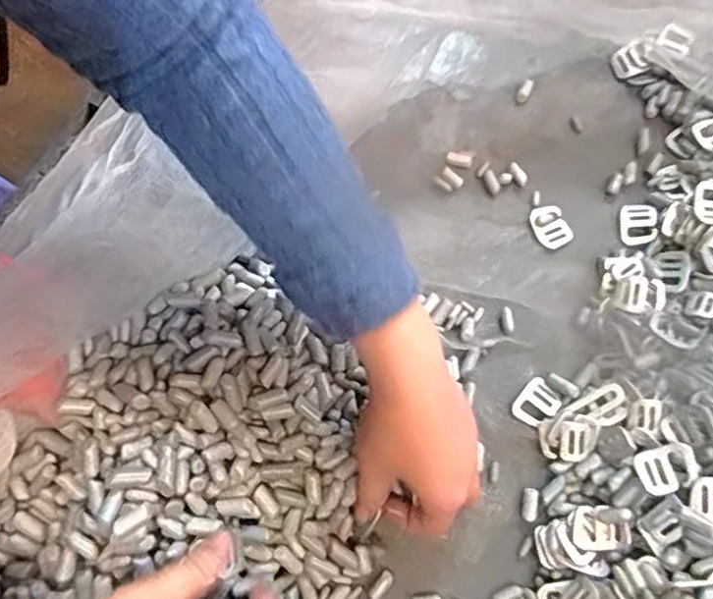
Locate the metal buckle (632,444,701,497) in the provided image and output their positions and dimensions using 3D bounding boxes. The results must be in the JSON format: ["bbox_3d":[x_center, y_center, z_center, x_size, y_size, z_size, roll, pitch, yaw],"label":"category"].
[{"bbox_3d":[0.190,0.103,0.365,0.034,0.005,0.027,-21,62,16],"label":"metal buckle"}]

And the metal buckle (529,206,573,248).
[{"bbox_3d":[0.150,-0.056,0.459,0.025,0.006,0.032,-25,74,-6],"label":"metal buckle"}]

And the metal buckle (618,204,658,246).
[{"bbox_3d":[0.218,-0.059,0.463,0.026,0.005,0.033,8,74,4],"label":"metal buckle"}]

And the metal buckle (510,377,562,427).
[{"bbox_3d":[0.124,0.072,0.413,0.031,0.004,0.025,-41,76,-10],"label":"metal buckle"}]

